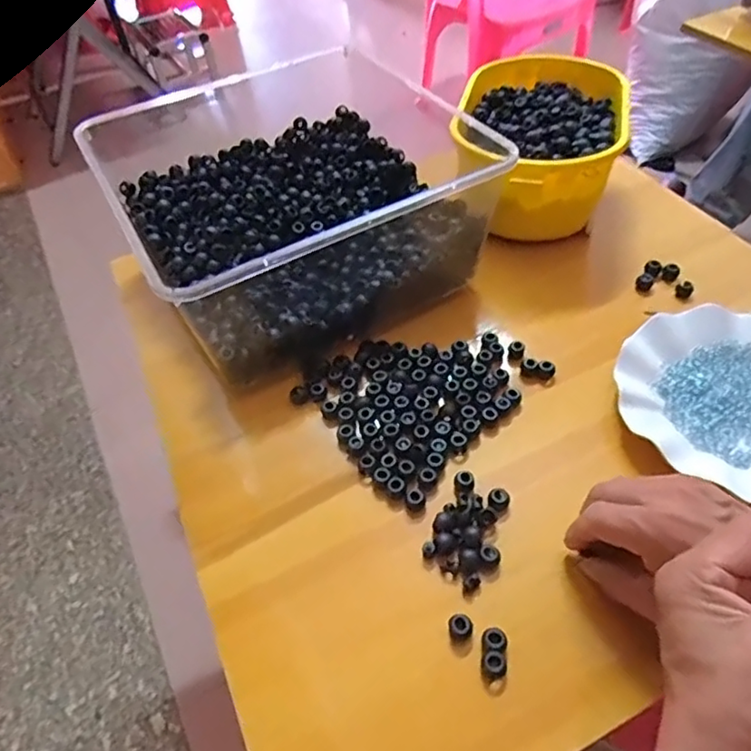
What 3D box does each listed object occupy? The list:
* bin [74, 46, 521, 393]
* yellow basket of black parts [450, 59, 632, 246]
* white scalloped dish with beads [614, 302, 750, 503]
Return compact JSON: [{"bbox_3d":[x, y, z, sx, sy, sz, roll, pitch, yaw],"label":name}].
[{"bbox_3d":[-0.076,-0.161,0.549,0.299,0.128,0.282,-29,53,-19],"label":"bin"},{"bbox_3d":[0.169,-0.247,0.617,0.165,0.115,0.252,8,51,10],"label":"yellow basket of black parts"},{"bbox_3d":[0.286,0.015,0.463,0.177,0.026,0.167,-2,50,2],"label":"white scalloped dish with beads"}]

